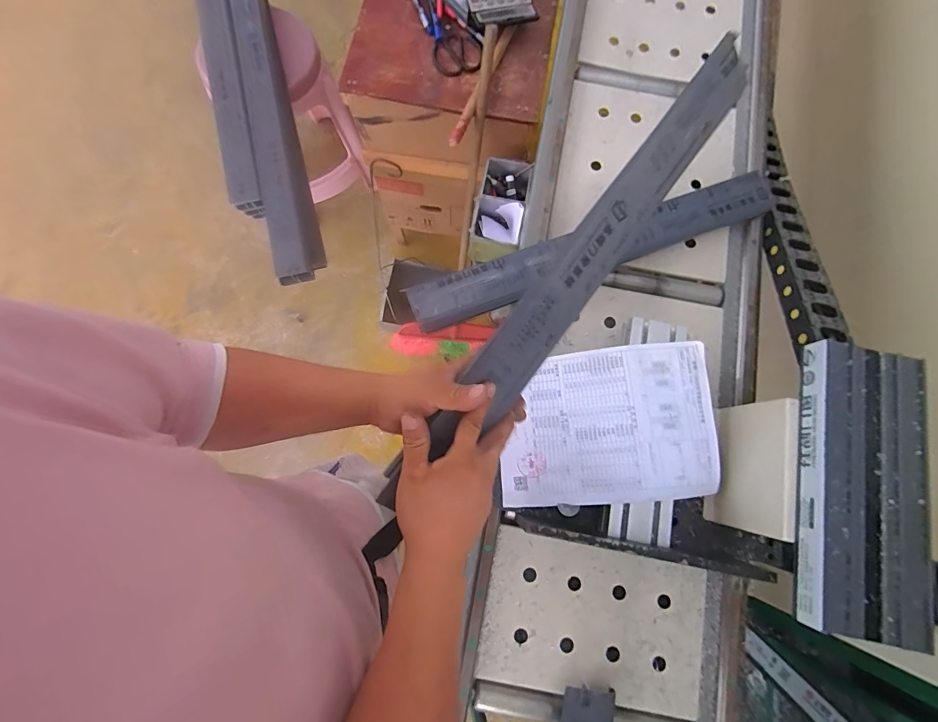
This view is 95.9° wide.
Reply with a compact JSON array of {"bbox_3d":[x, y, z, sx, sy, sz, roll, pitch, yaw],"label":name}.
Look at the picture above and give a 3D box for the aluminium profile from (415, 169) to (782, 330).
[{"bbox_3d":[0.204,-0.181,0.684,0.643,0.041,0.074,-20,79,-6],"label":"aluminium profile"}]

